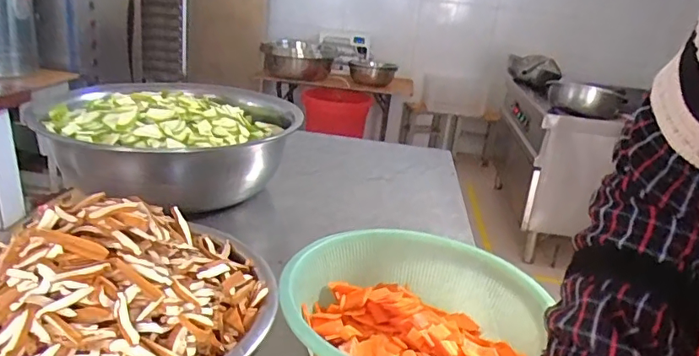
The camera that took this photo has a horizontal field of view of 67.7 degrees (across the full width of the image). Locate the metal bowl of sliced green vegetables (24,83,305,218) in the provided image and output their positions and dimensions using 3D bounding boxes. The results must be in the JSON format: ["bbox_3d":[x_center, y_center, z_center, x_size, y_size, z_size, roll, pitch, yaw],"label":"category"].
[{"bbox_3d":[-0.374,-0.081,1.155,0.513,0.190,0.485,5,20,-2],"label":"metal bowl of sliced green vegetables"}]

